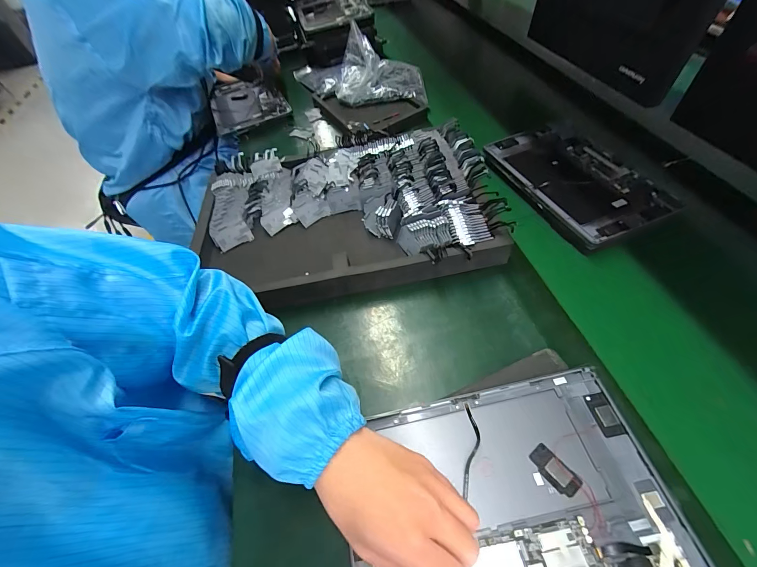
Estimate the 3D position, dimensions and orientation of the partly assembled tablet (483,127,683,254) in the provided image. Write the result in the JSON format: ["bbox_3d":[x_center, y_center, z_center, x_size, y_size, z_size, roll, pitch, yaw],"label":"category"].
[{"bbox_3d":[0.298,-0.163,0.504,0.165,0.024,0.261,-18,54,-8],"label":"partly assembled tablet"}]

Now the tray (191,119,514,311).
[{"bbox_3d":[-0.059,-0.114,0.487,0.433,0.055,0.284,-9,54,-2],"label":"tray"}]

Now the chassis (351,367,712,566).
[{"bbox_3d":[0.102,0.177,0.269,0.252,0.015,0.165,-11,54,-3],"label":"chassis"}]

